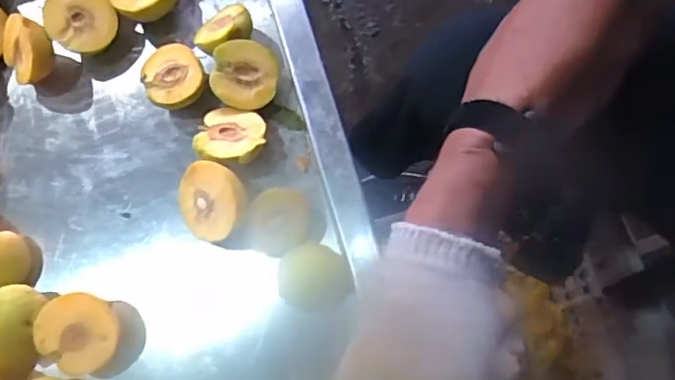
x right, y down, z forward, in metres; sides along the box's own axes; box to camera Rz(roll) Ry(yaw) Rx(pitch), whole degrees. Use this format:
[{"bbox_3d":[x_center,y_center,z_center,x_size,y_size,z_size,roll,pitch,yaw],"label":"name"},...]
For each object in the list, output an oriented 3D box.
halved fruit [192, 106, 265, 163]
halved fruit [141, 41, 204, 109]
[{"bbox_3d":[-0.088,-0.040,0.471,0.056,0.028,0.056,1,52,-1],"label":"halved fruit"},{"bbox_3d":[-0.143,-0.097,0.501,0.051,0.032,0.056,-2,74,6],"label":"halved fruit"}]

